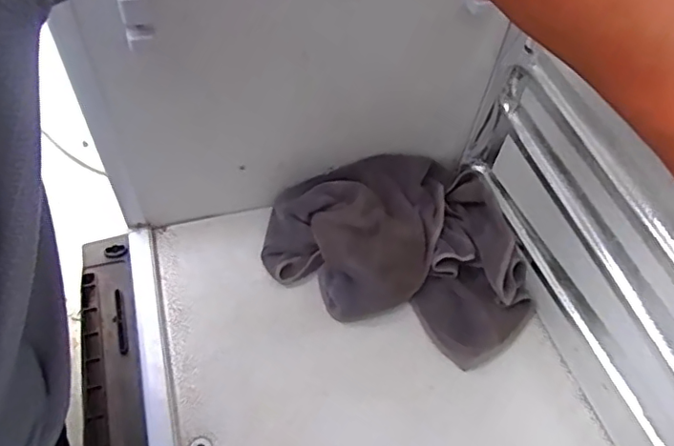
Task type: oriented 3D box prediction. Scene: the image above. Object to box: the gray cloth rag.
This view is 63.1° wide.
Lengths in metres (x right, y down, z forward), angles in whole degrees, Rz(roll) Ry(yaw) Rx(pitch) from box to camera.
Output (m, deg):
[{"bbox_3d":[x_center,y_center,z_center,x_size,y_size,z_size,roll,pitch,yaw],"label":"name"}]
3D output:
[{"bbox_3d":[0.075,0.012,0.600,0.290,0.070,0.221,18,53,10],"label":"gray cloth rag"}]

